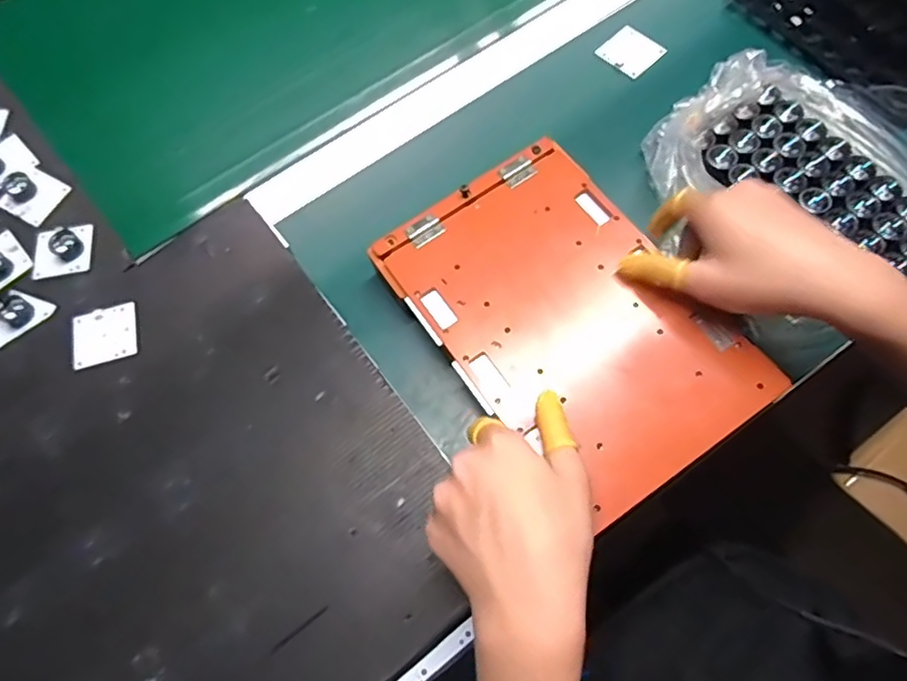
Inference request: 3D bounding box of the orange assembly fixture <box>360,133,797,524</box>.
[{"bbox_3d":[0.075,-0.019,0.398,0.160,0.014,0.243,-33,70,-10],"label":"orange assembly fixture"}]

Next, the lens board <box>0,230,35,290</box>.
[{"bbox_3d":[-0.382,-0.069,0.489,0.045,0.012,0.044,40,76,18],"label":"lens board"}]

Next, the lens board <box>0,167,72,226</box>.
[{"bbox_3d":[-0.372,-0.130,0.516,0.047,0.016,0.045,24,72,14],"label":"lens board"}]

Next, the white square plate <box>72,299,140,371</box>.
[{"bbox_3d":[-0.268,-0.004,0.452,0.048,0.004,0.045,-15,72,-3],"label":"white square plate"}]

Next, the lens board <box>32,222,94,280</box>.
[{"bbox_3d":[-0.330,-0.079,0.488,0.047,0.016,0.044,-11,67,0],"label":"lens board"}]

